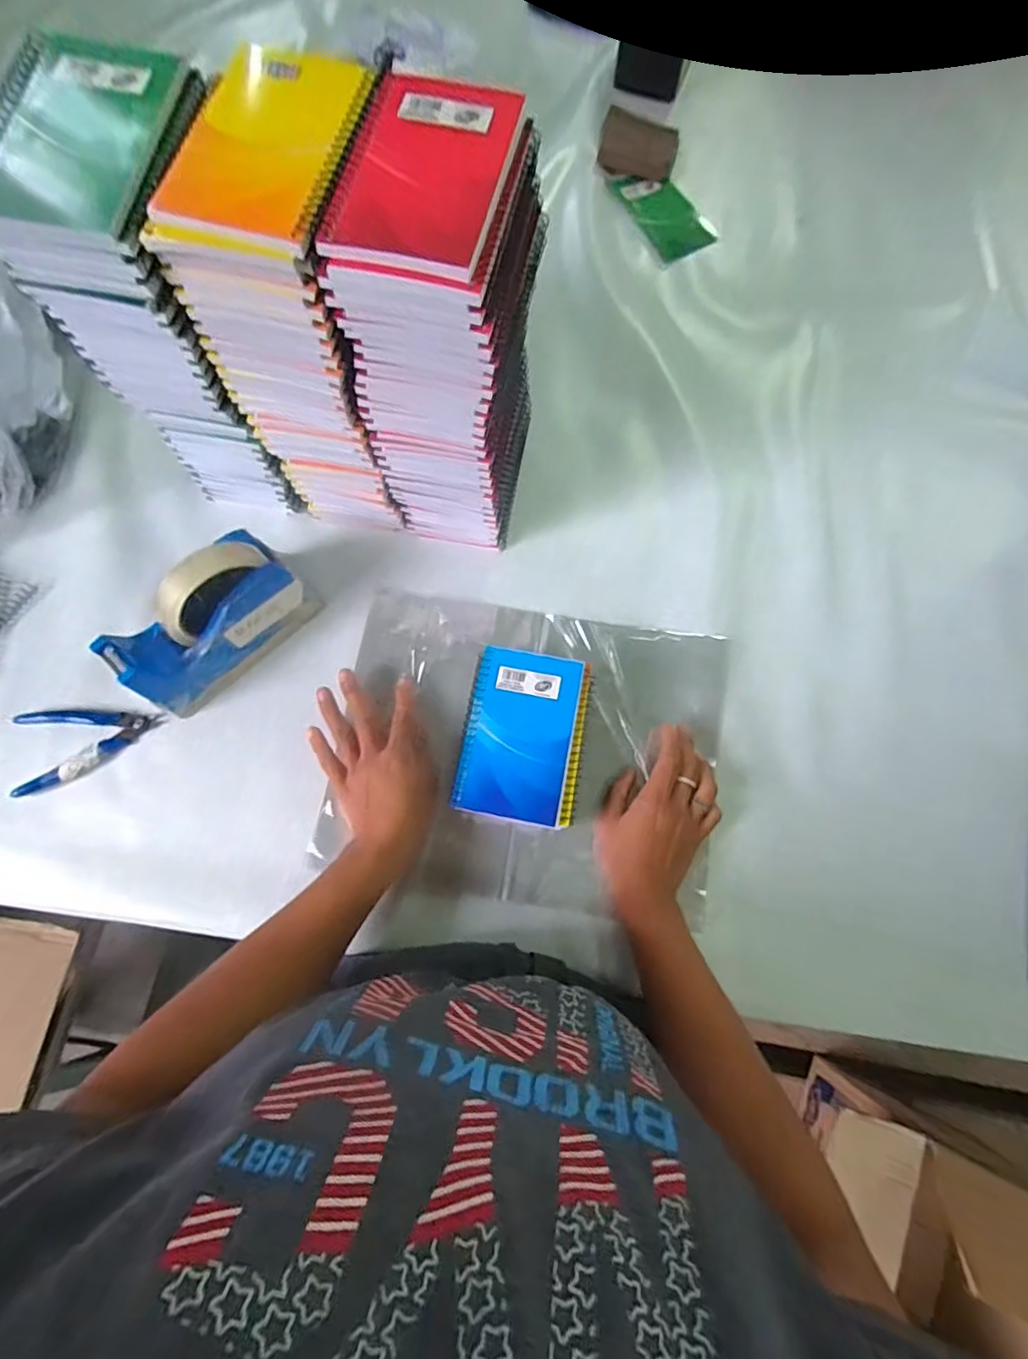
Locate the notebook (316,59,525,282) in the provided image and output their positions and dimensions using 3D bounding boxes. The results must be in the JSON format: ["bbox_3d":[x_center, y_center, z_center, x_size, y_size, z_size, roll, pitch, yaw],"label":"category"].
[{"bbox_3d":[-0.046,-0.271,0.306,0.080,0.012,0.133,14,77,3],"label":"notebook"}]

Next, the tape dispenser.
[{"bbox_3d":[-0.254,-0.049,0.477,0.157,0.108,0.056,-44,79,-10],"label":"tape dispenser"}]

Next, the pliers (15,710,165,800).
[{"bbox_3d":[-0.372,0.050,0.501,0.119,0.015,0.073,-16,75,-4],"label":"pliers"}]

